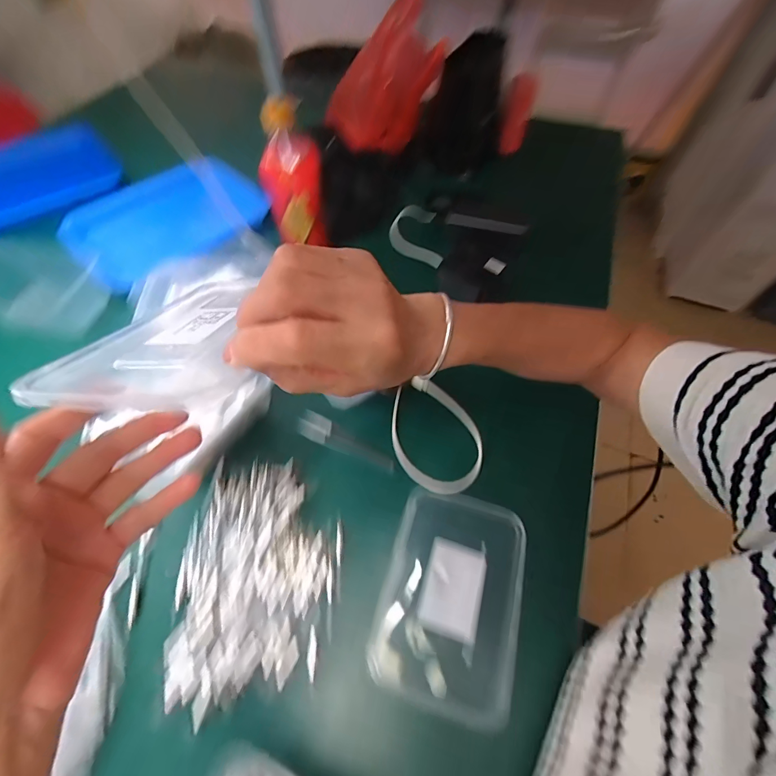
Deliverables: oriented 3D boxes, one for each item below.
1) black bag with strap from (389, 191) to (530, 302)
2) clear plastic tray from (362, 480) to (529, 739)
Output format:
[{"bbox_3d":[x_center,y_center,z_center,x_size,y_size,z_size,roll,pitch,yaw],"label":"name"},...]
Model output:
[{"bbox_3d":[0.104,-0.225,0.558,0.194,0.055,0.168,26,61,15],"label":"black bag with strap"},{"bbox_3d":[0.061,0.187,0.341,0.122,0.007,0.174,16,59,7],"label":"clear plastic tray"}]

